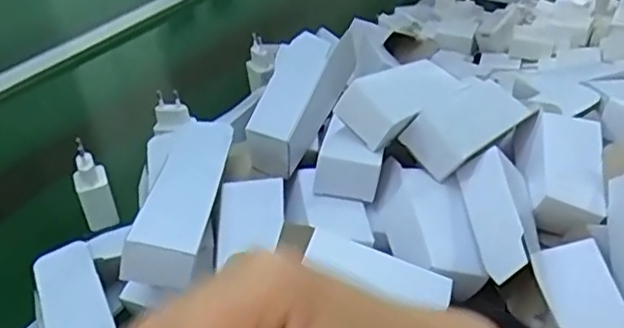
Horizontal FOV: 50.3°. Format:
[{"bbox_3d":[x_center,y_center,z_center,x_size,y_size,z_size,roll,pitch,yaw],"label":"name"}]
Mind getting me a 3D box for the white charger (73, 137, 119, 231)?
[{"bbox_3d":[-0.198,0.021,0.598,0.028,0.076,0.031,-19,34,-19],"label":"white charger"}]

